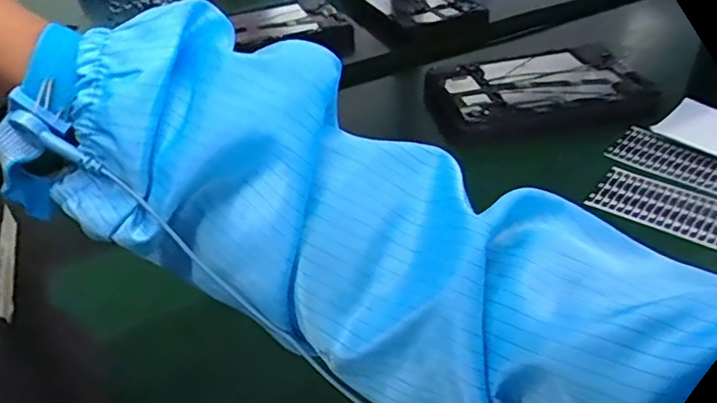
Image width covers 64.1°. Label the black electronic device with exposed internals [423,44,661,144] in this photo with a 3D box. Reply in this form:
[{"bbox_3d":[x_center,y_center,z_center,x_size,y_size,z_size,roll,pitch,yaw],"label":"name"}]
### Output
[{"bbox_3d":[0.224,-0.147,0.722,0.280,0.019,0.200,-10,39,-7],"label":"black electronic device with exposed internals"}]

